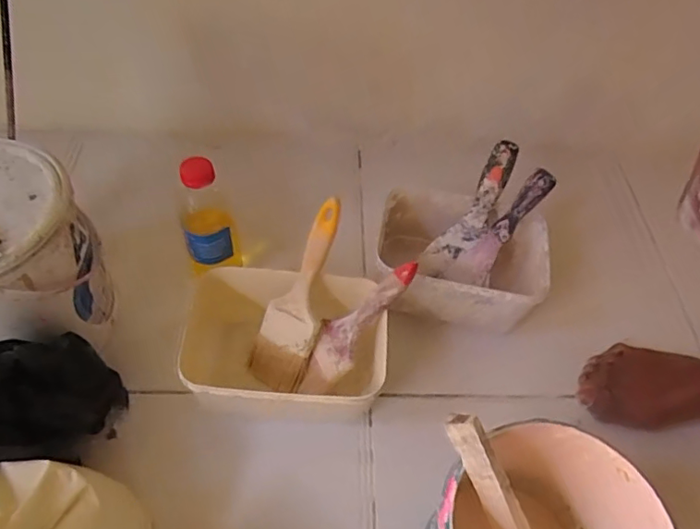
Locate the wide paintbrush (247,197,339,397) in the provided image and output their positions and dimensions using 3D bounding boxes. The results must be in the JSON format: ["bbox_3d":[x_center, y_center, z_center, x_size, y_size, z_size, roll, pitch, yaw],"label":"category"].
[{"bbox_3d":[-0.052,0.032,0.562,0.058,0.202,0.013,23,11,12],"label":"wide paintbrush"}]

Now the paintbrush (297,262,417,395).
[{"bbox_3d":[0.003,0.063,0.557,0.174,0.019,0.055,-49,64,14],"label":"paintbrush"}]

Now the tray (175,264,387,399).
[{"bbox_3d":[-0.058,0.087,0.567,0.187,0.088,0.145,4,54,-2],"label":"tray"}]

